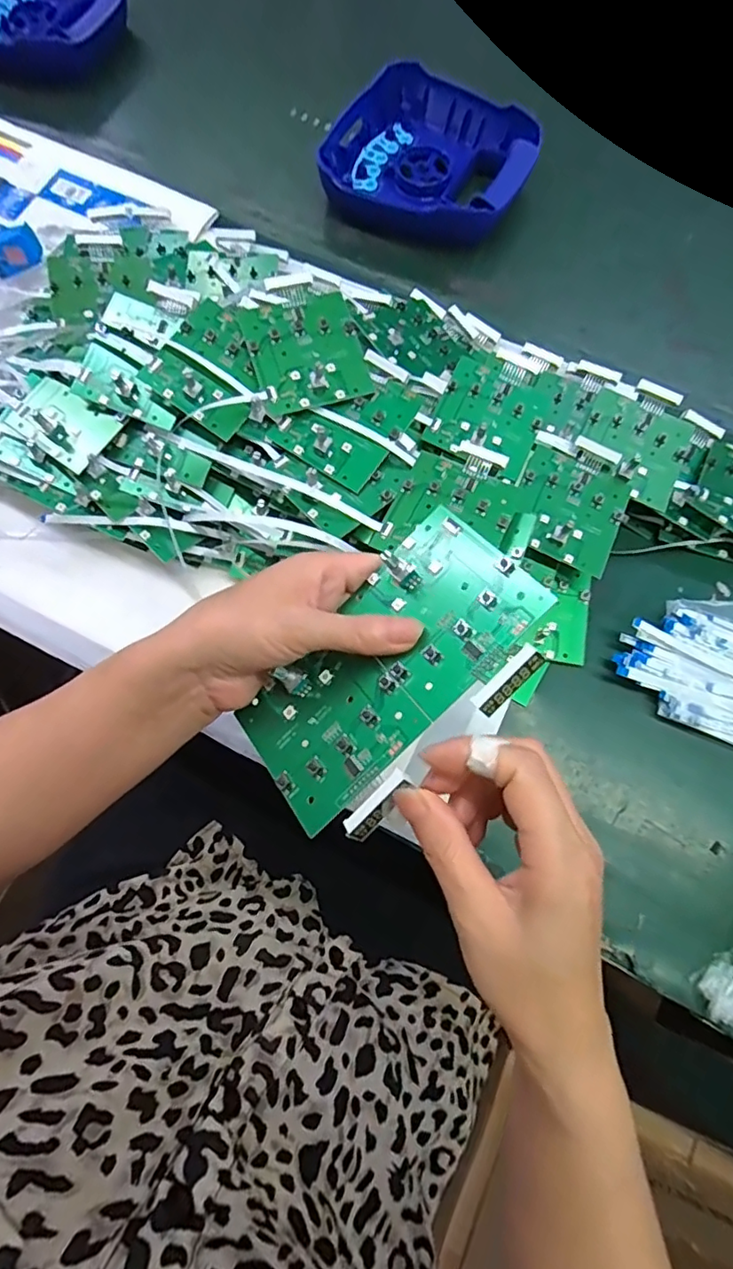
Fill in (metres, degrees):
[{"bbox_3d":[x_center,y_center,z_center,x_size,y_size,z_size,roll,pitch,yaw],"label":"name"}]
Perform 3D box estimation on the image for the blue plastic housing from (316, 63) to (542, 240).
[{"bbox_3d":[0.058,-0.447,0.533,0.183,0.043,0.180,21,73,5],"label":"blue plastic housing"}]

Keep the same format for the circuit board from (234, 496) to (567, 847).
[{"bbox_3d":[0.006,0.015,0.263,0.150,0.009,0.078,-45,59,4],"label":"circuit board"}]

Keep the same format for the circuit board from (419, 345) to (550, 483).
[{"bbox_3d":[0.094,-0.169,0.413,0.074,0.012,0.097,25,75,1],"label":"circuit board"}]

